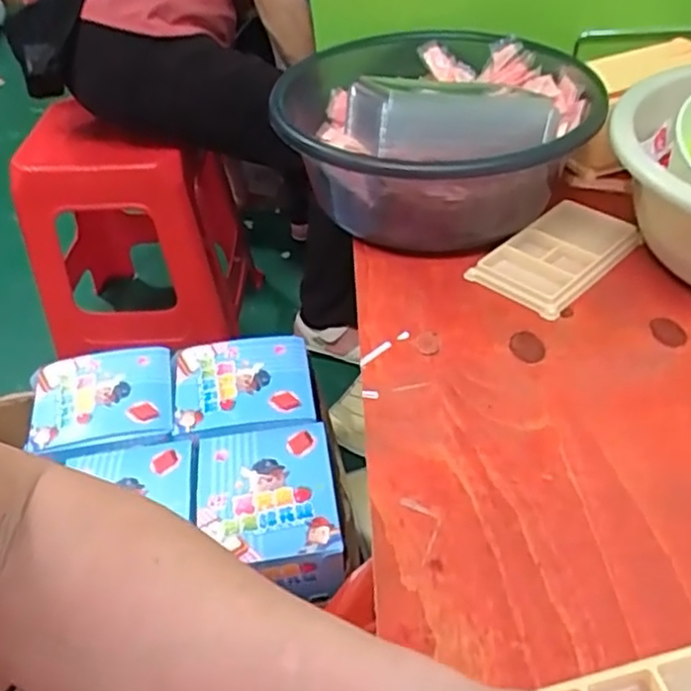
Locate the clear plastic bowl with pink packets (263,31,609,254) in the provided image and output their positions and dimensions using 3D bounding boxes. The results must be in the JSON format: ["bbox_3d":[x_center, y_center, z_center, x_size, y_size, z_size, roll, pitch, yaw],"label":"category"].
[{"bbox_3d":[0.077,-0.192,0.599,0.245,0.141,0.292,6,43,10],"label":"clear plastic bowl with pink packets"}]

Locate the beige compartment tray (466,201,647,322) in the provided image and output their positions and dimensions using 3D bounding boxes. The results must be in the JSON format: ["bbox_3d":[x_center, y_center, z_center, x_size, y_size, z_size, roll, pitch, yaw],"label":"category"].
[{"bbox_3d":[0.167,-0.075,0.550,0.128,0.017,0.078,-35,51,-29],"label":"beige compartment tray"}]

